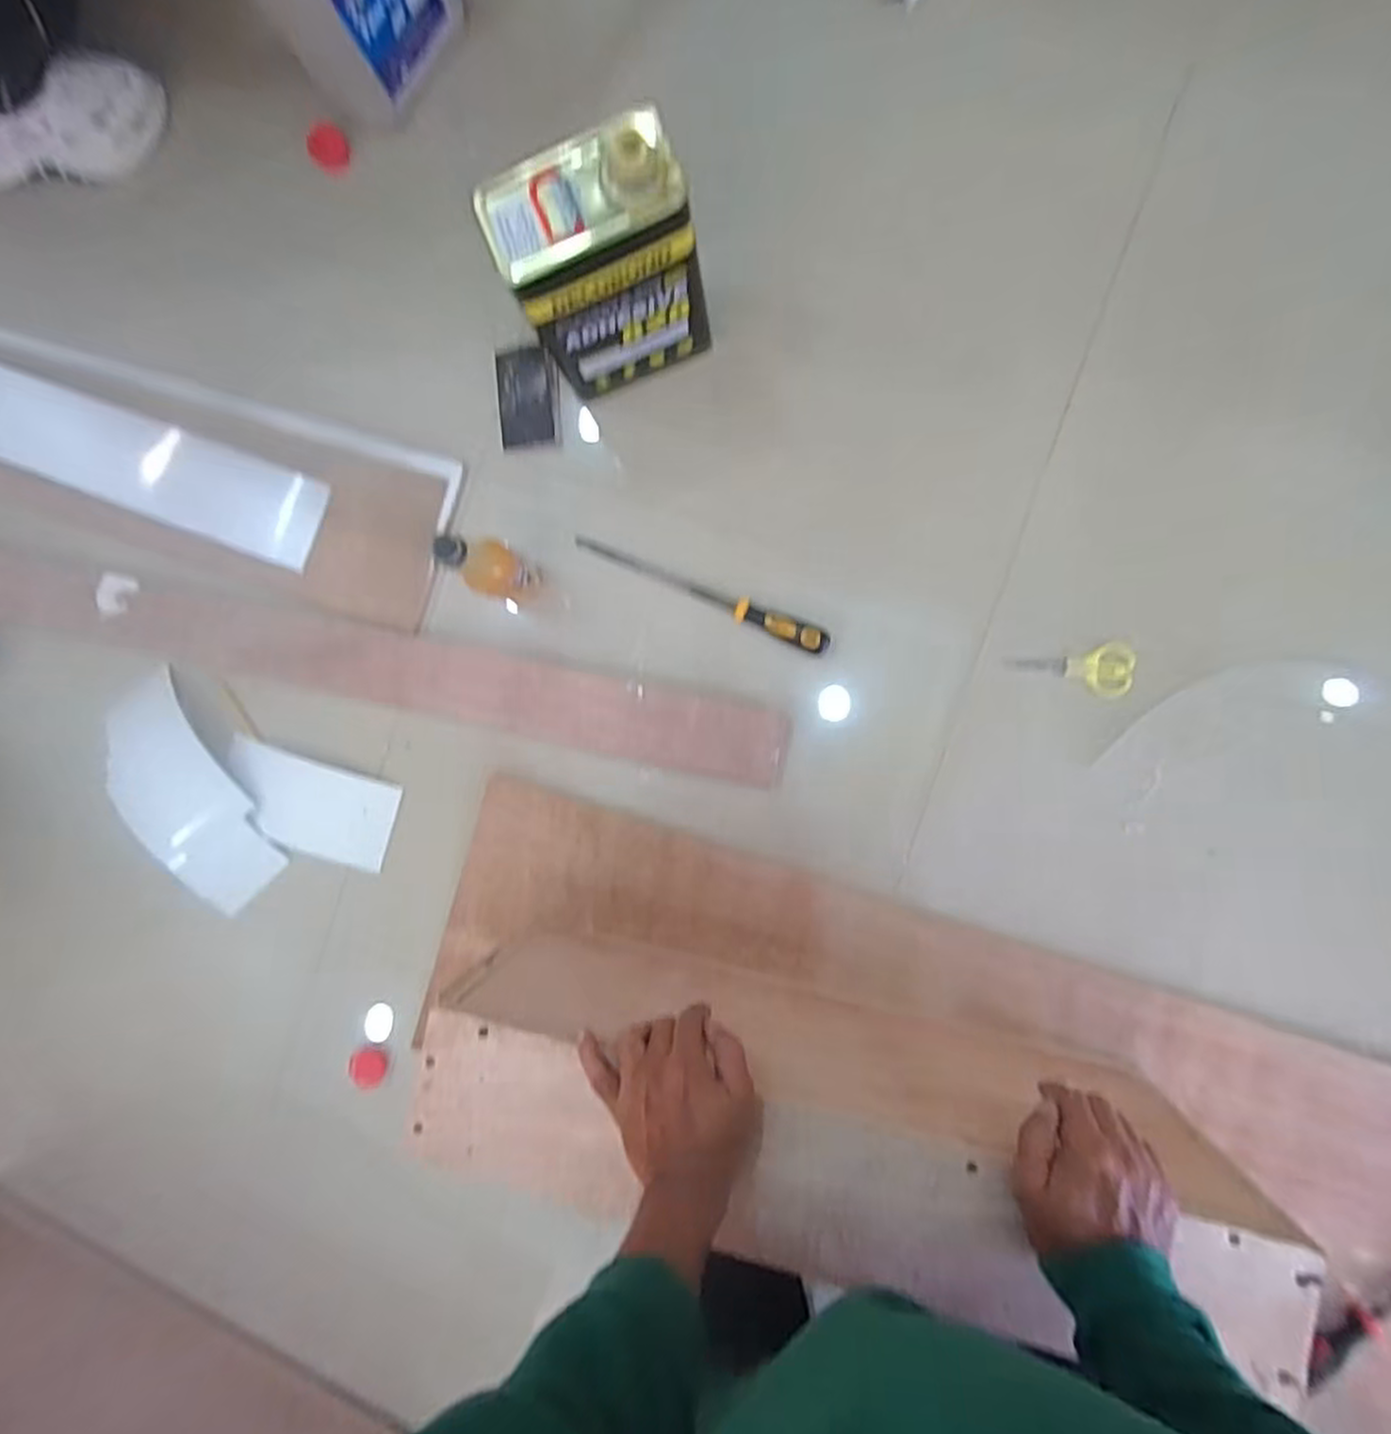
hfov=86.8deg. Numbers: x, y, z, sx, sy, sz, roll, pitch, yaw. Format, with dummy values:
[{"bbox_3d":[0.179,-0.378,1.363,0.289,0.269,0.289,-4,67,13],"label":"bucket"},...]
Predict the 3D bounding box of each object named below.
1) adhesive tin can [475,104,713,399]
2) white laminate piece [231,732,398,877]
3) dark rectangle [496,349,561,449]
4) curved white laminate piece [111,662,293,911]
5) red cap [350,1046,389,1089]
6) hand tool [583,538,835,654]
[{"bbox_3d":[-0.082,-0.418,0.699,0.164,0.251,0.094,-20,87,6],"label":"adhesive tin can"},{"bbox_3d":[-0.460,0.106,0.869,0.210,0.010,0.109,18,92,6],"label":"white laminate piece"},{"bbox_3d":[-0.191,-0.364,0.833,0.071,0.014,0.110,-4,89,6],"label":"dark rectangle"},{"bbox_3d":[-0.621,0.103,0.886,0.143,0.051,0.278,-37,86,5],"label":"curved white laminate piece"},{"bbox_3d":[-0.381,0.410,0.859,0.050,0.009,0.044,-8,89,6],"label":"red cap"},{"bbox_3d":[0.004,-0.139,0.811,0.305,0.017,0.027,24,92,6],"label":"hand tool"}]

